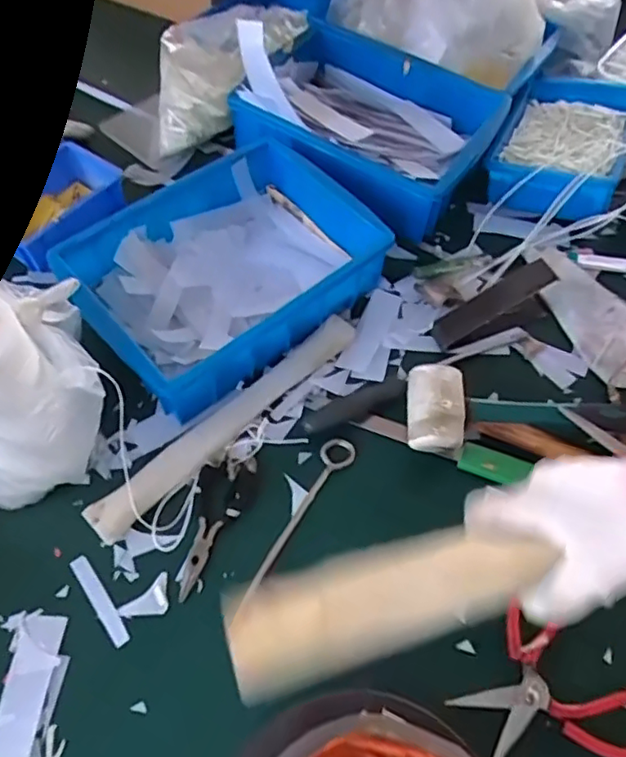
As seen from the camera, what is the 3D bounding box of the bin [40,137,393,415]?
[{"bbox_3d":[-0.085,-0.106,0.615,0.281,0.091,0.201,-34,63,-22],"label":"bin"}]

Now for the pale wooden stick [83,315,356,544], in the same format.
[{"bbox_3d":[-0.074,0.036,0.565,0.032,0.021,0.296,40,64,23],"label":"pale wooden stick"}]

